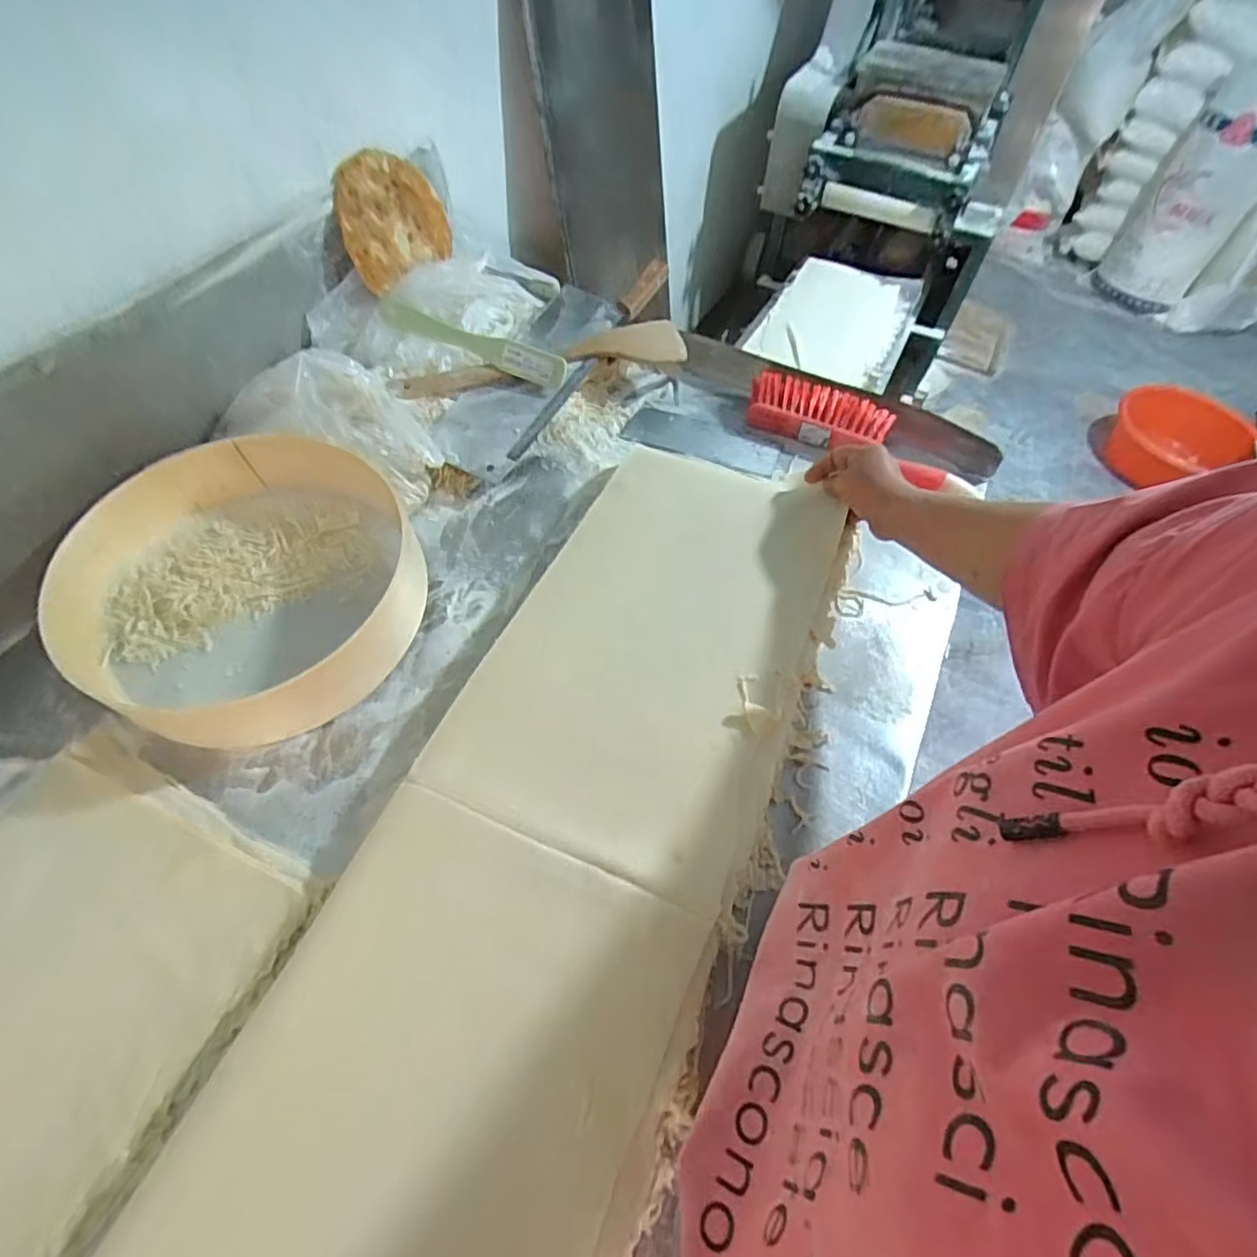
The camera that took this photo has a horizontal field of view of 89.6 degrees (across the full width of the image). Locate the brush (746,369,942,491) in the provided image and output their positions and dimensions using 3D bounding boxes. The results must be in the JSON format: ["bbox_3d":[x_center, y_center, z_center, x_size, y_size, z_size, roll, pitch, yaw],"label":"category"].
[{"bbox_3d":[0.268,-0.250,0.783,0.256,0.041,0.081,27,57,13],"label":"brush"}]

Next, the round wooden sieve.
[{"bbox_3d":[-0.348,-0.051,0.589,0.287,0.090,0.296,2,55,-4],"label":"round wooden sieve"}]

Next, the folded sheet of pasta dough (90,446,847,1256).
[{"bbox_3d":[-0.057,0.170,0.446,0.255,0.036,0.884,21,57,12],"label":"folded sheet of pasta dough"}]

